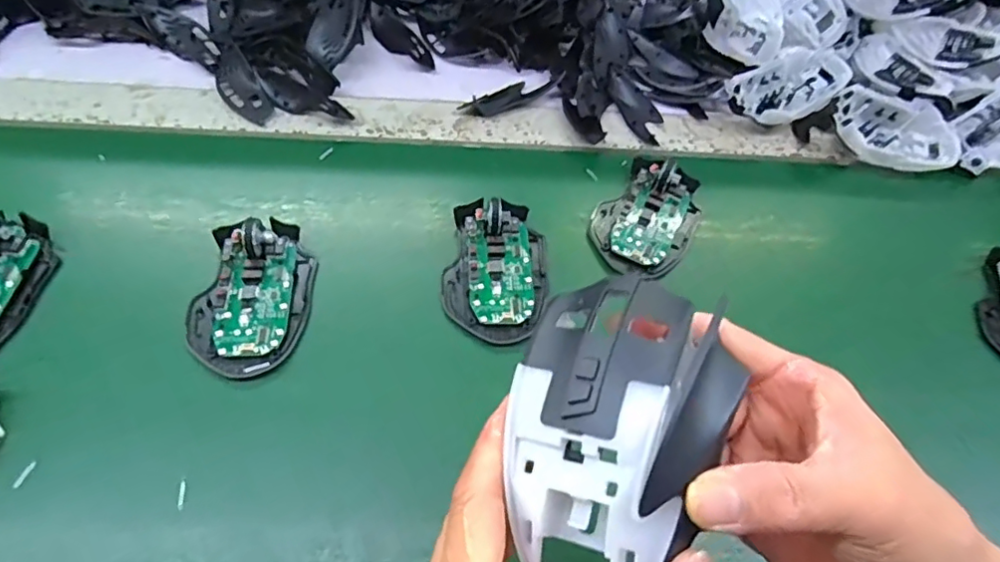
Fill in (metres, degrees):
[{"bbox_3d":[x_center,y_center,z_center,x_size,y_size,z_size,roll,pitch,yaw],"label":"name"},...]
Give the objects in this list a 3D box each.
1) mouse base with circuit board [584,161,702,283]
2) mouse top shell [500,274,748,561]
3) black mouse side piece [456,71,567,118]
[{"bbox_3d":[0.118,-0.055,0.455,0.072,0.020,0.106,29,60,14],"label":"mouse base with circuit board"},{"bbox_3d":[0.036,0.052,0.200,0.070,0.046,0.104,23,59,10],"label":"mouse top shell"},{"bbox_3d":[0.012,-0.173,0.531,0.097,0.013,0.027,-27,63,-20],"label":"black mouse side piece"}]

